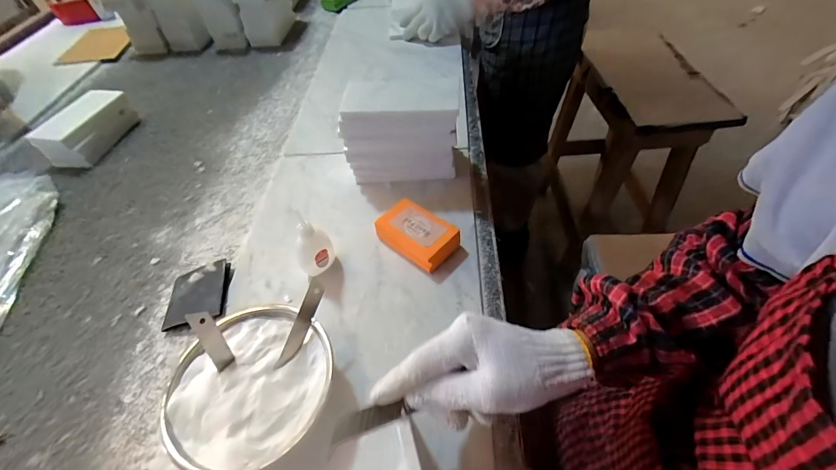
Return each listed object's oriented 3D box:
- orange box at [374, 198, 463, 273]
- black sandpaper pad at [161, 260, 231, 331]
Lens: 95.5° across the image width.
[{"bbox_3d":[0.002,0.000,0.472,0.095,0.037,0.059,29,58,26],"label":"orange box"},{"bbox_3d":[-0.269,0.072,0.463,0.075,0.025,0.083,-11,49,-4],"label":"black sandpaper pad"}]

